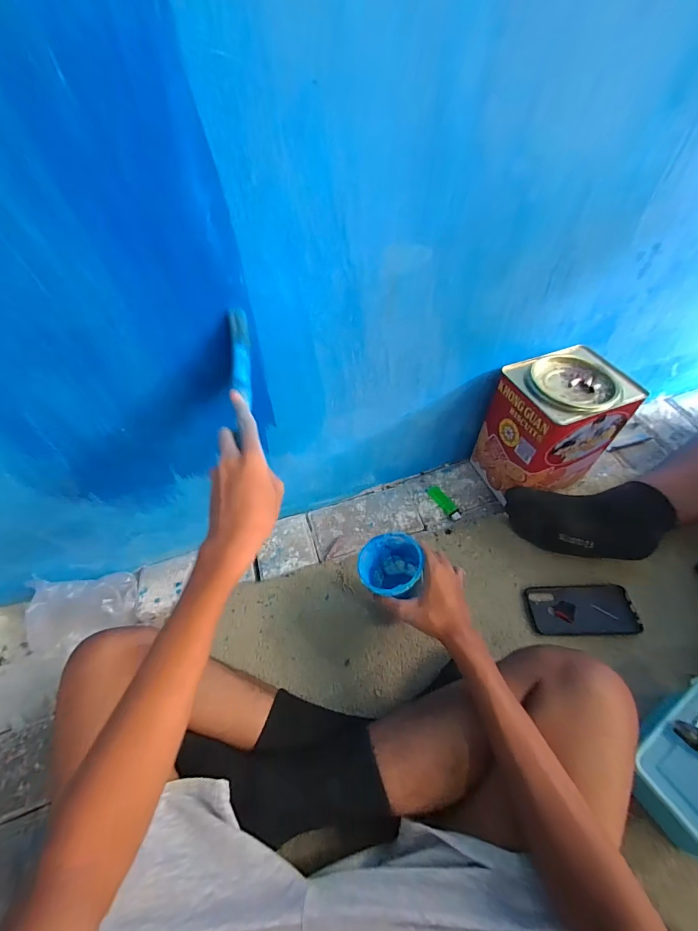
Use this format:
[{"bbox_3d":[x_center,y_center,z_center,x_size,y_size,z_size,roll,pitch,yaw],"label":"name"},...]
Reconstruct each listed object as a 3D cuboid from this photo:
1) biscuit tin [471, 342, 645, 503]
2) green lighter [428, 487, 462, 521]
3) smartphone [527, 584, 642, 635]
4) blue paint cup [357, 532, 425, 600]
[{"bbox_3d":[0.354,-0.058,0.664,0.194,0.239,0.150,-19,54,-10],"label":"biscuit tin"},{"bbox_3d":[0.188,0.074,0.721,0.025,0.010,0.083,-26,55,-15],"label":"green lighter"},{"bbox_3d":[0.373,0.230,0.586,0.161,0.015,0.072,-2,53,2],"label":"smartphone"},{"bbox_3d":[0.074,0.169,0.551,0.096,0.110,0.096,-14,41,13],"label":"blue paint cup"}]

